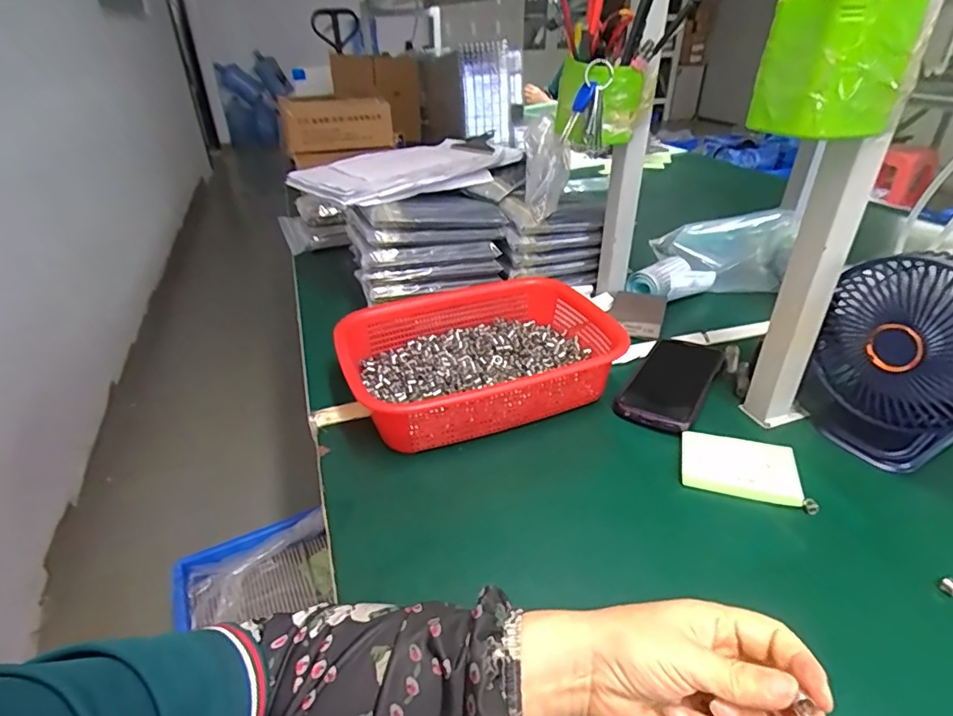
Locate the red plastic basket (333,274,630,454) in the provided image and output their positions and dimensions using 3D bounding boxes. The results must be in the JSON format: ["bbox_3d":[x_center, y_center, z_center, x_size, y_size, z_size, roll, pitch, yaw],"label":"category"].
[{"bbox_3d":[0.010,0.000,0.575,0.277,0.077,0.203,-12,34,-16],"label":"red plastic basket"}]

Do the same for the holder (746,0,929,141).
[{"bbox_3d":[0.243,-0.196,0.353,0.077,0.078,0.068,-12,34,-16],"label":"holder"}]

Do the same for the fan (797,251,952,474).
[{"bbox_3d":[0.380,0.007,0.459,0.141,0.183,0.099,25,40,35],"label":"fan"}]

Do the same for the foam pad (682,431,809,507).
[{"bbox_3d":[0.236,0.098,0.469,0.096,0.016,0.066,9,33,15],"label":"foam pad"}]

